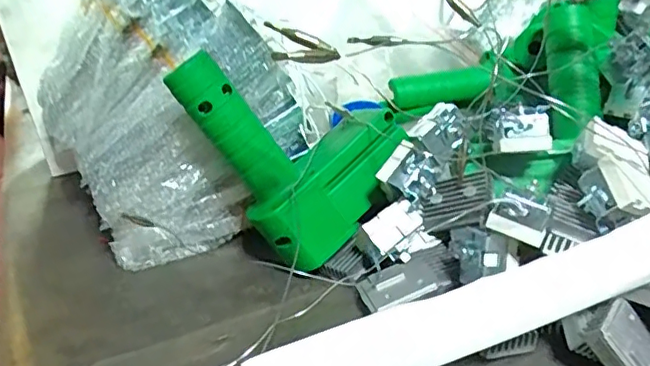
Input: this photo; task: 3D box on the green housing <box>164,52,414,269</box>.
[{"bbox_3d":[-0.016,-0.027,0.396,0.118,0.170,0.058,-34,11,-16],"label":"green housing"}]

